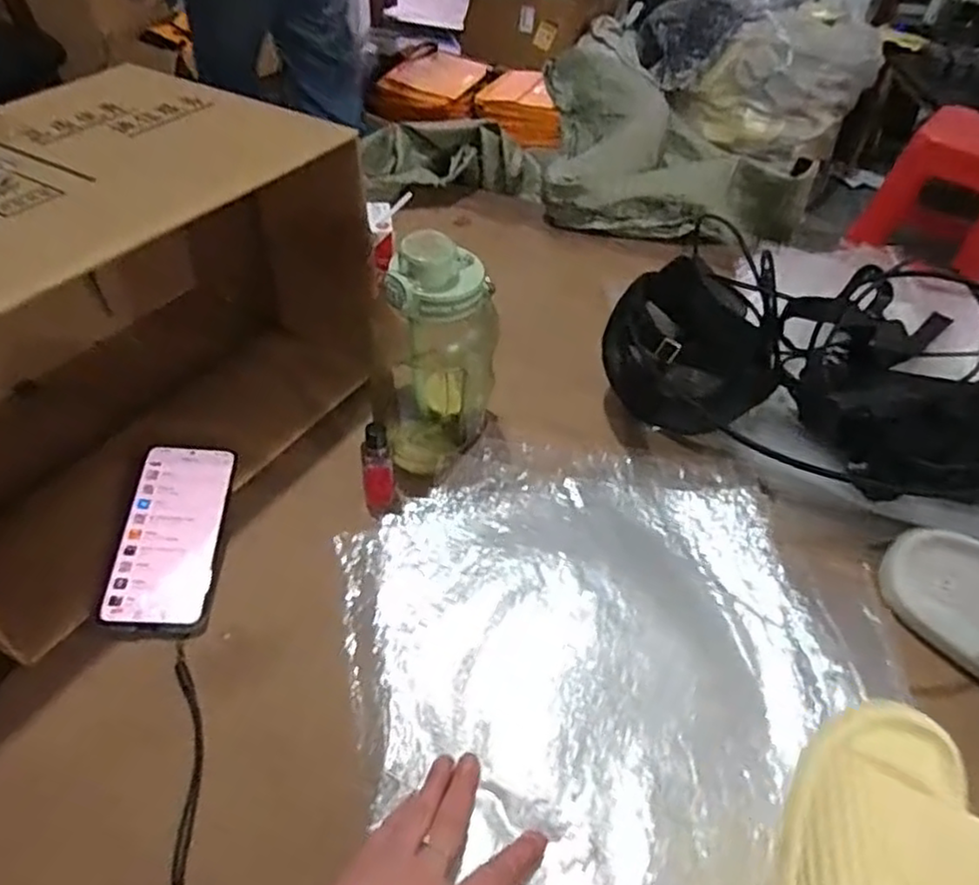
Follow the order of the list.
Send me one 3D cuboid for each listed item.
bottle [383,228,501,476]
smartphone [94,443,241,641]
[{"bbox_3d":[-0.045,-0.071,0.588,0.093,0.207,0.087,6,49,2],"label":"bottle"},{"bbox_3d":[-0.256,0.071,0.560,0.079,0.012,0.171,5,54,-13],"label":"smartphone"}]

